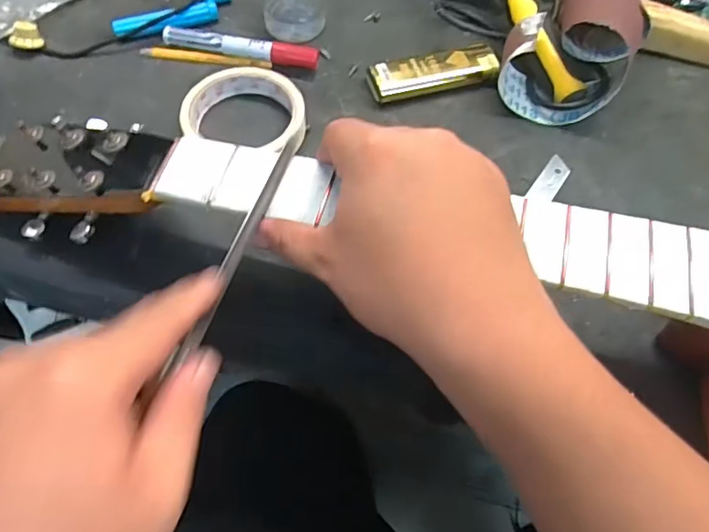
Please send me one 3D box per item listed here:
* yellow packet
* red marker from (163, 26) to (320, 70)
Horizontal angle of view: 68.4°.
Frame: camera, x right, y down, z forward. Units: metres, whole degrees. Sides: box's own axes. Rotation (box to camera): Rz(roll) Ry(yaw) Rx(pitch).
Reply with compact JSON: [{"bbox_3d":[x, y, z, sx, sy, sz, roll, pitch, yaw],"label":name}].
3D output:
[{"bbox_3d":[0.067,-0.163,0.442,0.109,0.017,0.034,-13,64,-10],"label":"yellow packet"},{"bbox_3d":[-0.096,-0.186,0.441,0.132,0.017,0.017,11,62,2],"label":"red marker"}]

